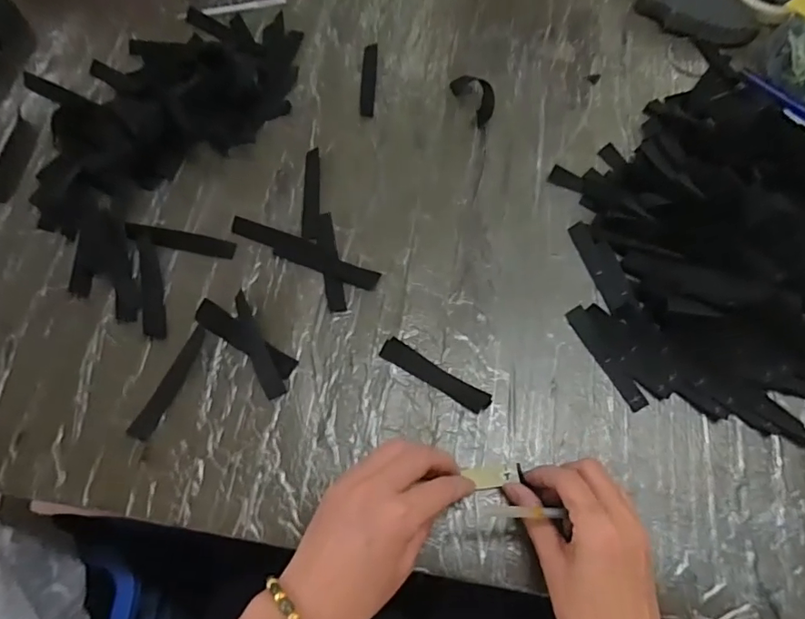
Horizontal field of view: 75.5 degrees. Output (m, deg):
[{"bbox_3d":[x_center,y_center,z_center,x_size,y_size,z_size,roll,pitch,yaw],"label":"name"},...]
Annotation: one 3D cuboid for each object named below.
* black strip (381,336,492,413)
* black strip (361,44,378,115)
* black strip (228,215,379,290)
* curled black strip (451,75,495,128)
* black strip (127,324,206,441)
[{"bbox_3d":[0.026,0.051,0.403,0.091,0.005,0.017,30,70,10],"label":"black strip"},{"bbox_3d":[-0.033,-0.230,0.519,0.015,0.004,0.091,3,68,-1],"label":"black strip"},{"bbox_3d":[-0.082,-0.048,0.437,0.132,0.004,0.023,24,69,7],"label":"black strip"},{"bbox_3d":[0.075,-0.209,0.510,0.032,0.013,0.057,-27,71,-12],"label":"curled black strip"},{"bbox_3d":[-0.173,0.054,0.391,0.015,0.006,0.091,21,68,6],"label":"black strip"}]

